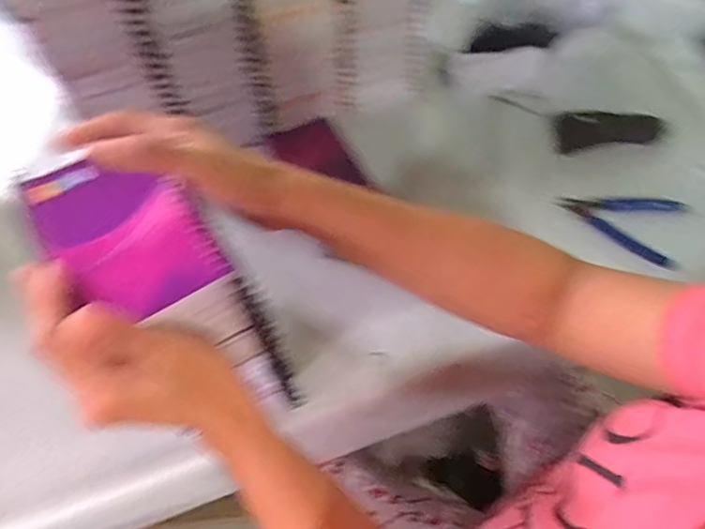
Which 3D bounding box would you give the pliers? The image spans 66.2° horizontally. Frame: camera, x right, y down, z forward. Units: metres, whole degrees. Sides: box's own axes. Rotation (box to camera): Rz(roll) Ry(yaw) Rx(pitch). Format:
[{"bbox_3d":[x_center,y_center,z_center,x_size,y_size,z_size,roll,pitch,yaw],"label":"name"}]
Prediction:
[{"bbox_3d":[0.281,-0.046,0.573,0.120,0.020,0.084,19,63,13],"label":"pliers"}]

